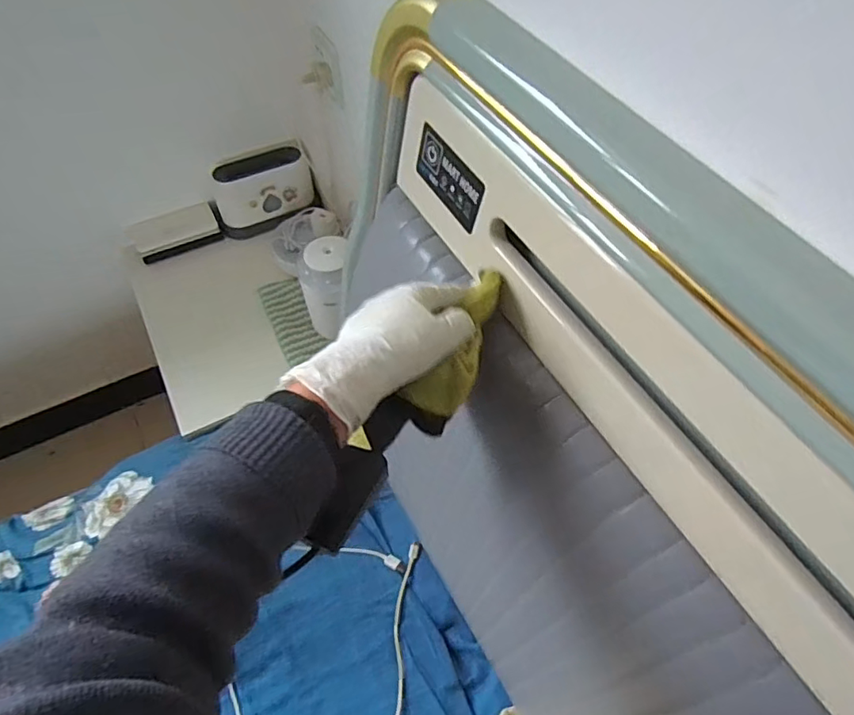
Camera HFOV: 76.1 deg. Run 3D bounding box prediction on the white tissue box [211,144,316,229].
[{"bbox_3d":[-0.328,-0.340,1.107,0.197,0.110,0.073,-22,60,-15],"label":"white tissue box"}]

